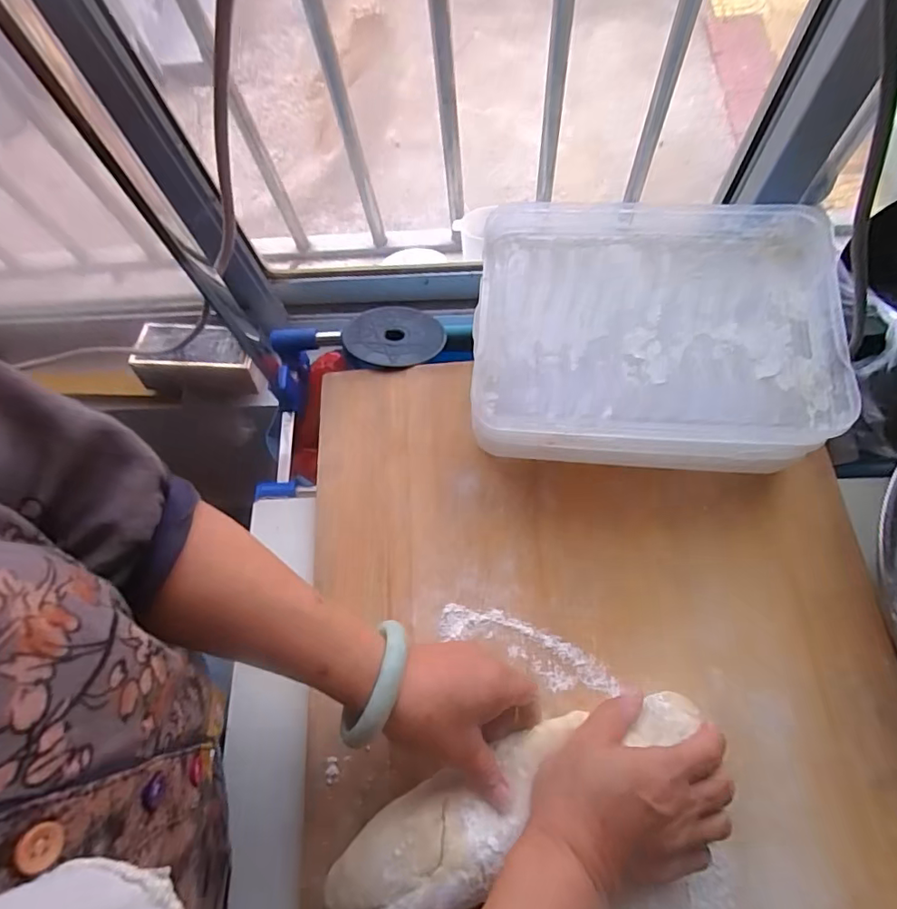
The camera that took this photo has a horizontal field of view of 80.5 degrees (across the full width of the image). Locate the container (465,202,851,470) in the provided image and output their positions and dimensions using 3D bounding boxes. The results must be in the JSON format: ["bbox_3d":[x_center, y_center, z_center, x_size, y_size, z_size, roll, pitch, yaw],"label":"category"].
[{"bbox_3d":[0.162,-0.098,0.460,0.274,0.111,0.200,5,72,3],"label":"container"}]

